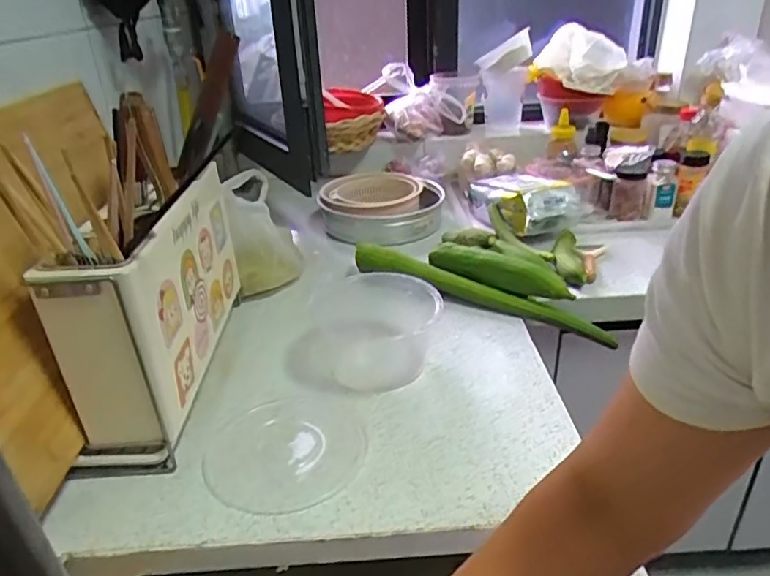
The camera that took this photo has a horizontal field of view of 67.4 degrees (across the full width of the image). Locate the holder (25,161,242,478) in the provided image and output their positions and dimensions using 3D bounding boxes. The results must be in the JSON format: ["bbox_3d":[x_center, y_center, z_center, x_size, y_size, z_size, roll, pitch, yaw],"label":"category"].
[{"bbox_3d":[-0.269,0.020,0.688,0.111,0.242,0.317,-4,28,-2],"label":"holder"}]

